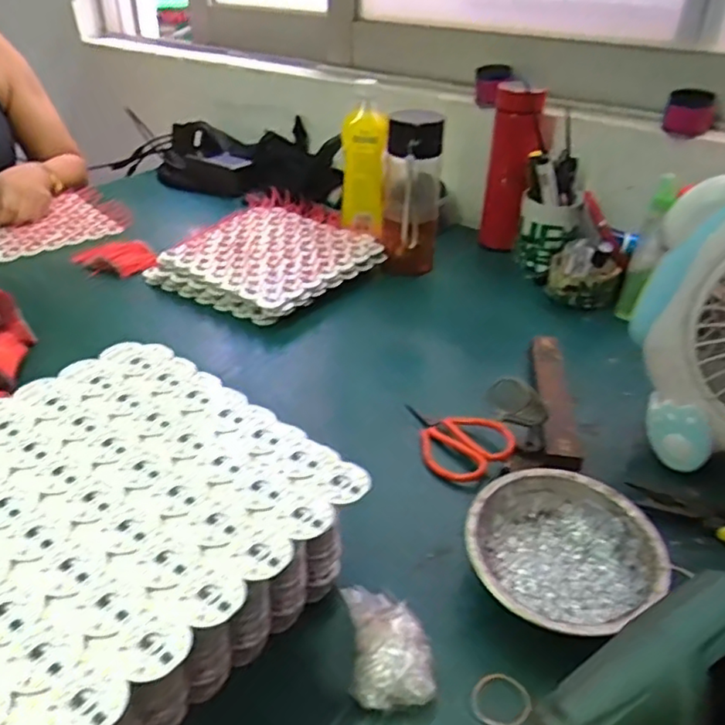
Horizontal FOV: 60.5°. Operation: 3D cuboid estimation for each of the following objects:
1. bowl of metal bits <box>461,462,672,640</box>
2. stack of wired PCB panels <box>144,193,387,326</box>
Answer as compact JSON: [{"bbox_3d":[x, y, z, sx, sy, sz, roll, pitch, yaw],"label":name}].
[{"bbox_3d":[0.136,0.133,0.432,0.123,0.040,0.124,2,34,-1],"label":"bowl of metal bits"},{"bbox_3d":[-0.116,-0.148,0.852,0.252,0.046,0.260,20,38,24],"label":"stack of wired PCB panels"}]

